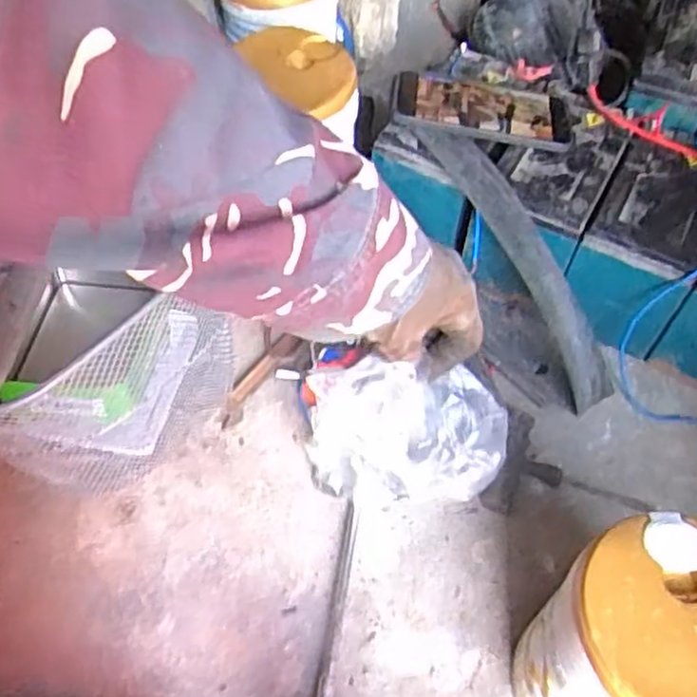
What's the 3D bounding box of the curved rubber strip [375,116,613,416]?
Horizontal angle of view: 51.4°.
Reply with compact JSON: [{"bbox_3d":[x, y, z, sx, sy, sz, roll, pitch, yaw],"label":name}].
[{"bbox_3d":[0.140,-0.094,0.645,0.058,0.052,0.315,-28,77,-20],"label":"curved rubber strip"}]

